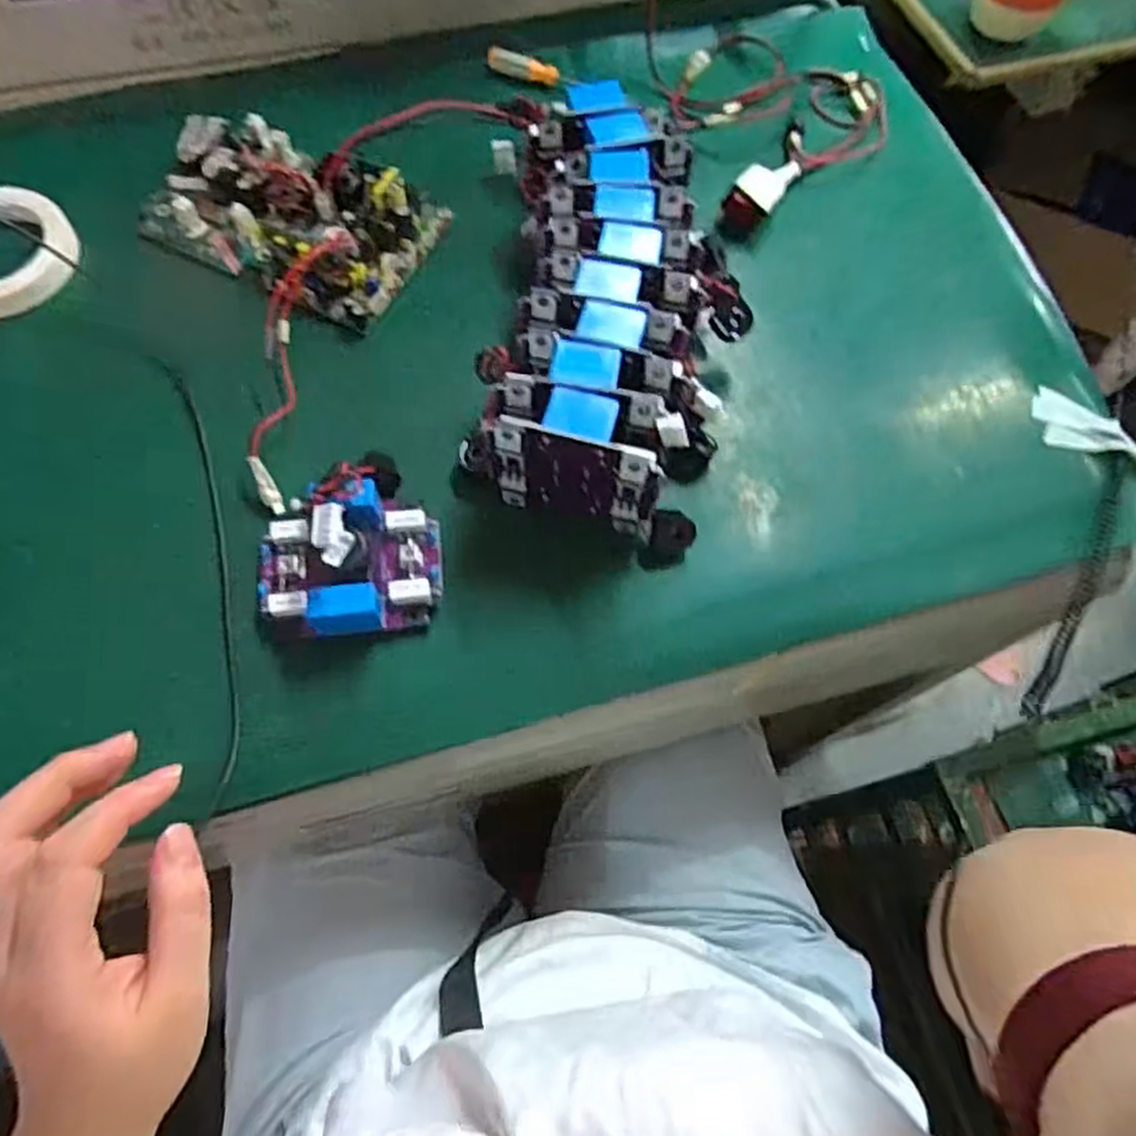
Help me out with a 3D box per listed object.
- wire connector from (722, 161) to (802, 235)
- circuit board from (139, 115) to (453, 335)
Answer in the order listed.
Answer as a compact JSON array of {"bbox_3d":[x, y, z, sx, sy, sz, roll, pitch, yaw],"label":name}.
[{"bbox_3d":[0.146,-0.283,0.568,0.032,0.043,0.079,28,68,11],"label":"wire connector"},{"bbox_3d":[-0.197,-0.250,0.529,0.191,0.035,0.121,27,68,10],"label":"circuit board"}]

